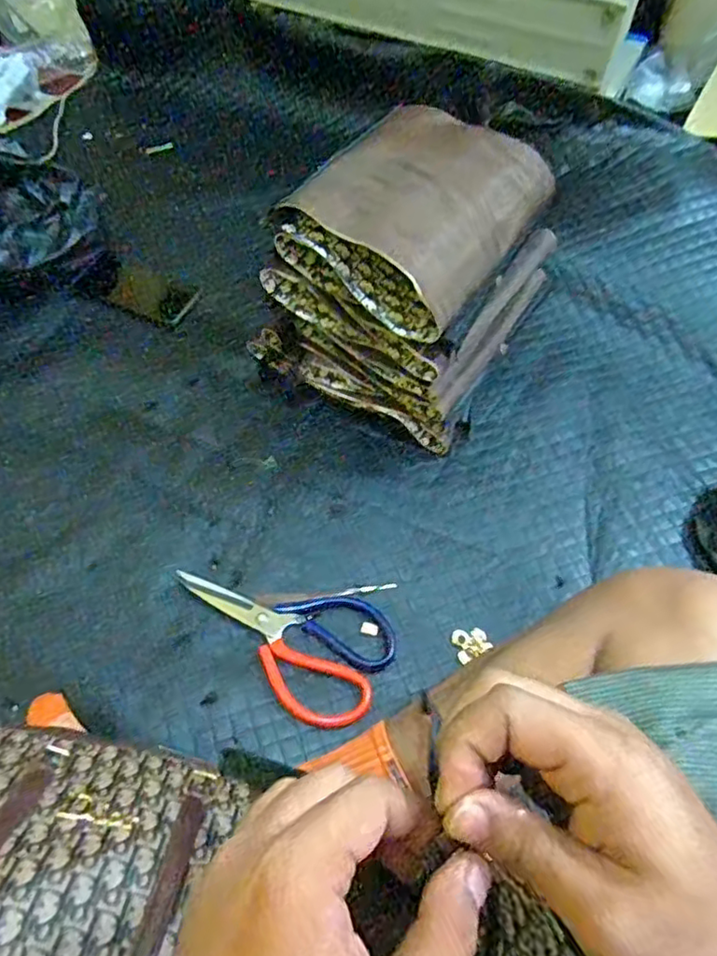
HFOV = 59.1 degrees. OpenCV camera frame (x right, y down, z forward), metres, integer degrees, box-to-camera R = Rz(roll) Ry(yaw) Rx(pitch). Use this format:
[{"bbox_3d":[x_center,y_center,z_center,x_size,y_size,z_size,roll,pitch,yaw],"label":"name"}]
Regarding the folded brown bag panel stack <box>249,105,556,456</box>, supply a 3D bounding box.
[{"bbox_3d":[0.048,-0.222,0.696,0.251,0.253,0.232,30,62,15],"label":"folded brown bag panel stack"}]

